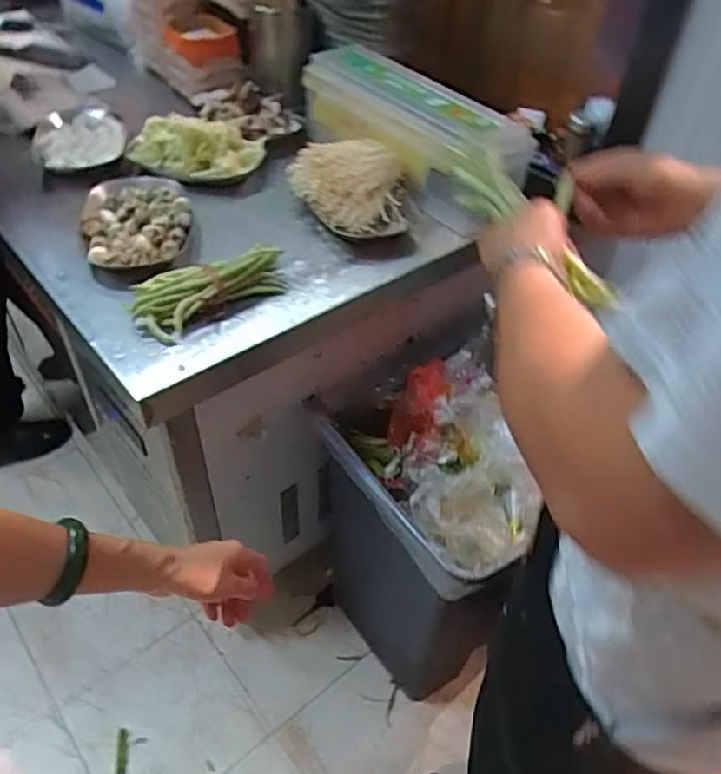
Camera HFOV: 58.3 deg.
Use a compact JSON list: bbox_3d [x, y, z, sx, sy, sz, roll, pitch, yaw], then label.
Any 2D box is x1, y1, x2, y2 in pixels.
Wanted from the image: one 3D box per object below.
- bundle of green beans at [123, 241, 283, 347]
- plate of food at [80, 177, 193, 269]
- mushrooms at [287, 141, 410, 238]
[{"bbox_3d":[-0.206,-0.140,0.903,0.217,0.046,0.079,-32,55,-30],"label":"bundle of green beans"},{"bbox_3d":[-0.344,-0.262,0.995,0.161,0.029,0.234,-13,48,-15],"label":"plate of food"},{"bbox_3d":[-0.024,-0.337,1.083,0.199,0.087,0.156,2,46,-1],"label":"mushrooms"}]

